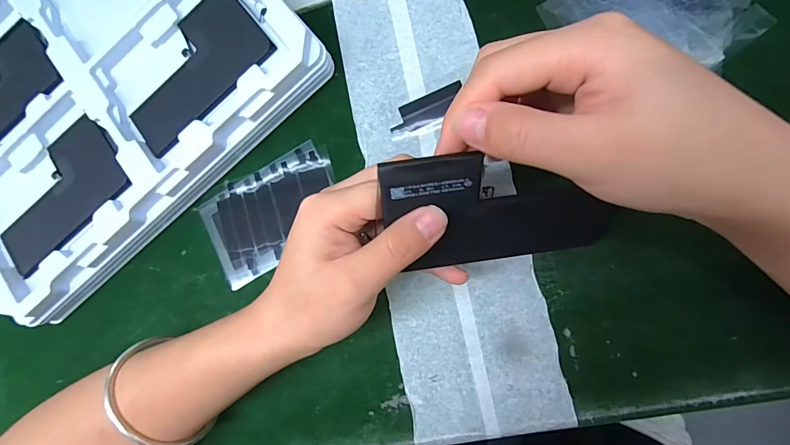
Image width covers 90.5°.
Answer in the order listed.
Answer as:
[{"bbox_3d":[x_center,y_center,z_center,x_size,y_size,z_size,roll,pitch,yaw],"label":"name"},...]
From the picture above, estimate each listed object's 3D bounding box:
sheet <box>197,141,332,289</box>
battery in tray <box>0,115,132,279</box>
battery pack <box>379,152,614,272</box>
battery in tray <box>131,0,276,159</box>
[{"bbox_3d":[-0.083,-0.007,0.268,0.098,0.004,0.066,-27,82,5],"label":"sheet"},{"bbox_3d":[-0.239,-0.021,0.271,0.112,0.009,0.068,-39,79,5],"label":"battery in tray"},{"bbox_3d":[0.055,-0.007,0.186,0.123,0.009,0.060,-7,126,-12],"label":"battery pack"},{"bbox_3d":[-0.138,-0.103,0.264,0.108,0.005,0.067,-40,76,6],"label":"battery in tray"}]

